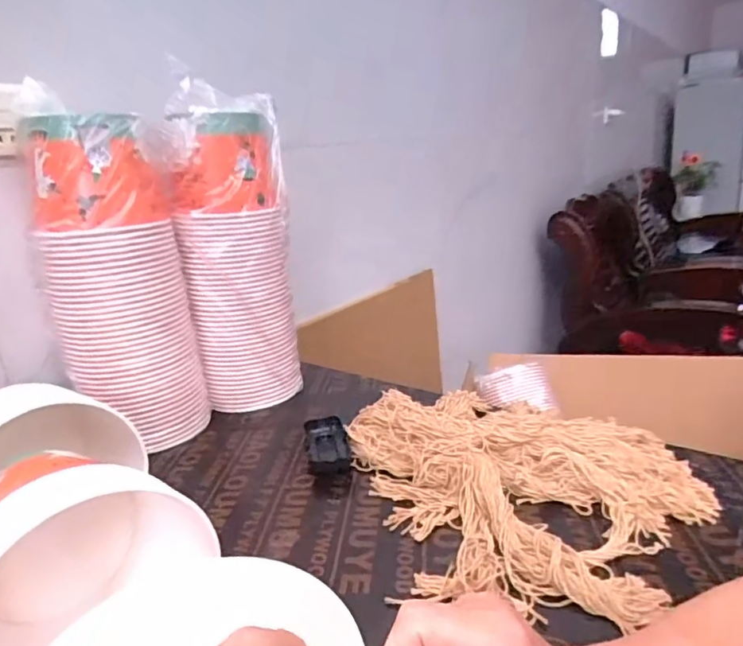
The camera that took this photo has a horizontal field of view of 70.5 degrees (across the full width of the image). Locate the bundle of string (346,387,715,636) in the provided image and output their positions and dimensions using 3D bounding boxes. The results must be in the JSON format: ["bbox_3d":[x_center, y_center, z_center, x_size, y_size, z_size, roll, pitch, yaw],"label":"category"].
[{"bbox_3d":[0.169,0.154,0.569,0.343,0.057,0.388,-8,18,-8],"label":"bundle of string"}]

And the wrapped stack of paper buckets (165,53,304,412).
[{"bbox_3d":[-0.197,-0.095,0.804,0.151,0.452,0.126,-7,18,-6],"label":"wrapped stack of paper buckets"}]

